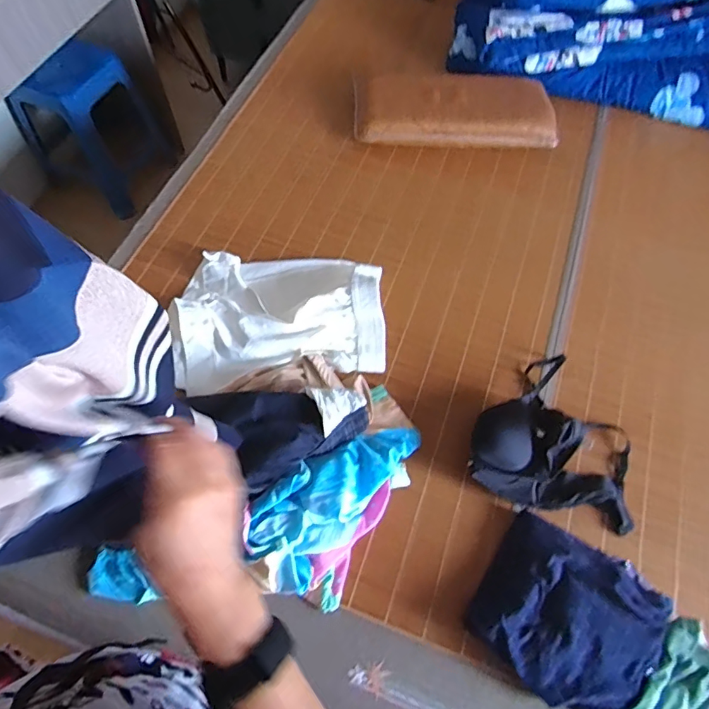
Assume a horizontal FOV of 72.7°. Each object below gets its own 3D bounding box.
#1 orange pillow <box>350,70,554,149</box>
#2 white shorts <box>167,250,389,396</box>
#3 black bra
[{"bbox_3d":[0.244,-0.602,1.192,0.480,0.076,0.210,-1,63,-2],"label":"orange pillow"},{"bbox_3d":[-0.142,-0.089,0.924,0.385,0.081,0.292,-3,63,-3],"label":"white shorts"},{"bbox_3d":[0.361,0.172,0.820,0.285,0.071,0.282,1,63,-1],"label":"black bra"}]

